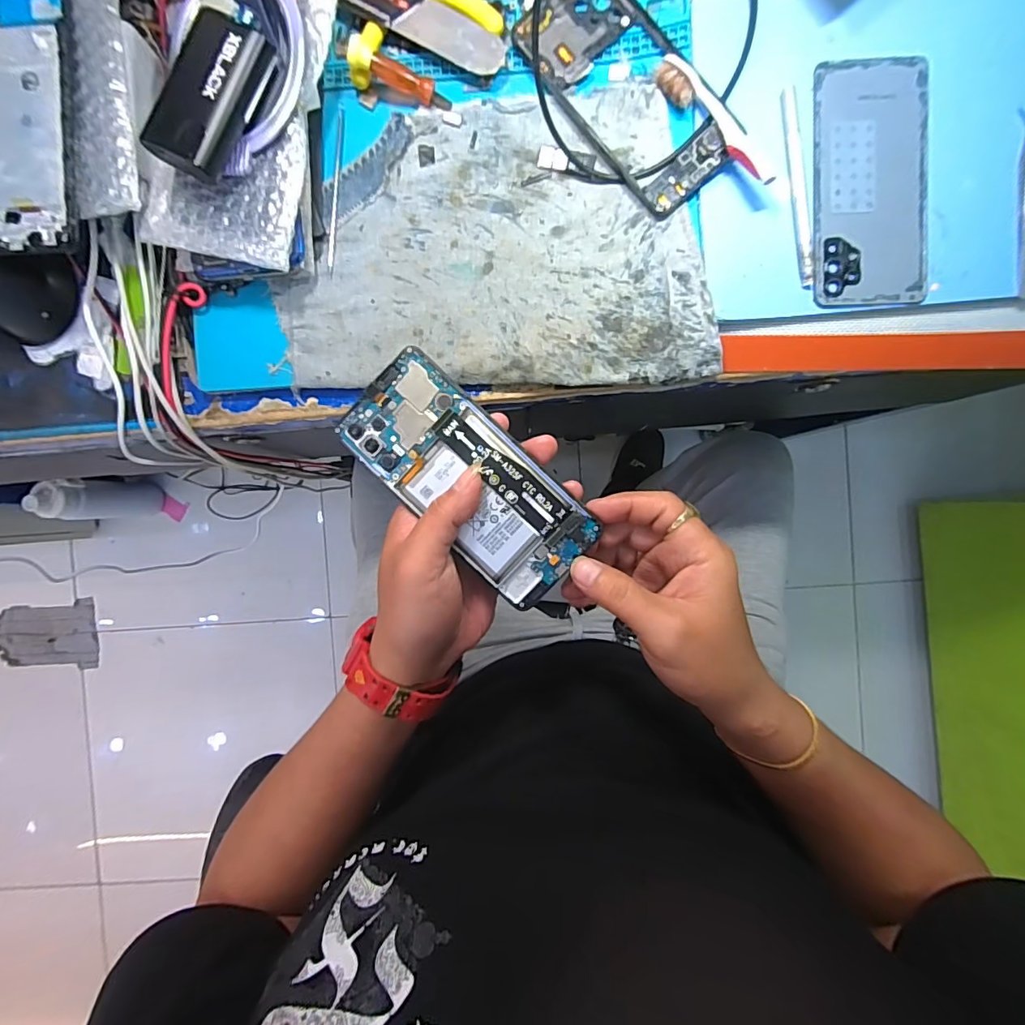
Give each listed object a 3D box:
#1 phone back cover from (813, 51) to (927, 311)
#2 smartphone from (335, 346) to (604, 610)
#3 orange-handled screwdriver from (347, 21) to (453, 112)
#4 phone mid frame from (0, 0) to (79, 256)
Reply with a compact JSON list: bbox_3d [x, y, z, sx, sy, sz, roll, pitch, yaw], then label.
[{"bbox_3d":[0.232,-0.213,0.316,0.071,0.004,0.153,-1,91,1],"label":"phone back cover"},{"bbox_3d":[-0.025,-0.018,0.280,0.152,0.011,0.069,43,92,-1],"label":"smartphone"},{"bbox_3d":[-0.069,-0.288,0.318,0.064,0.022,0.040,18,92,-14],"label":"orange-handled screwdriver"},{"bbox_3d":[-0.290,-0.230,0.283,0.072,0.007,0.155,-2,91,2],"label":"phone mid frame"}]

